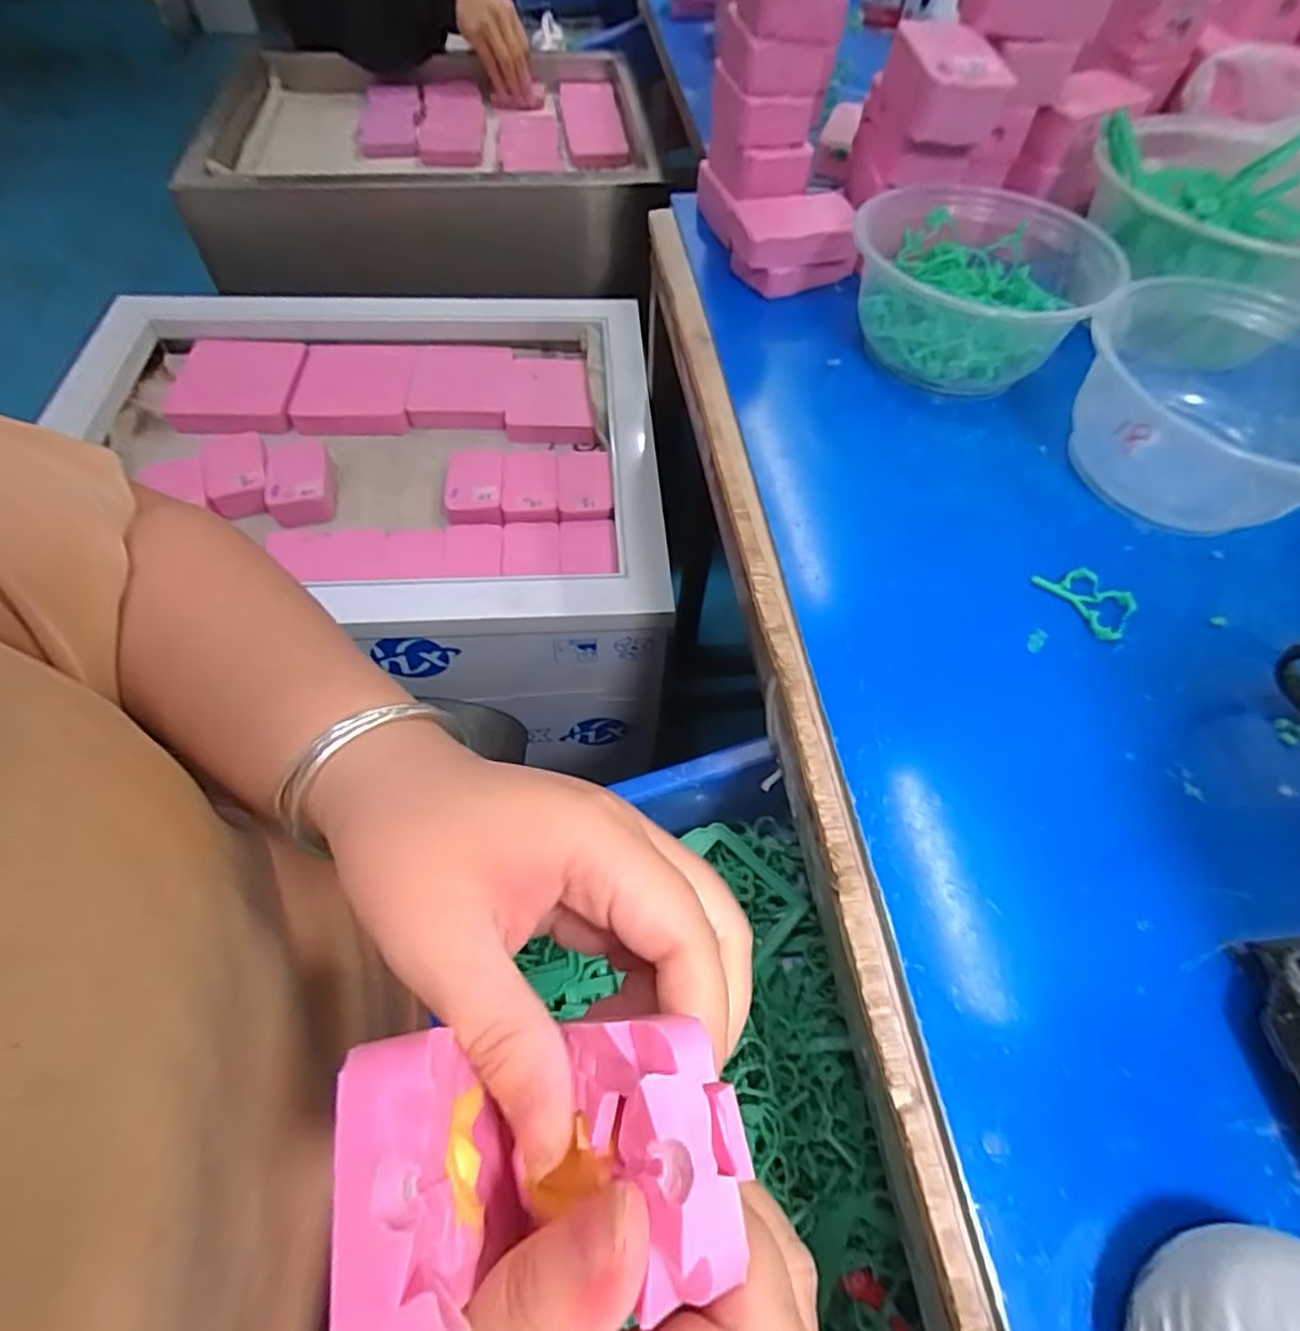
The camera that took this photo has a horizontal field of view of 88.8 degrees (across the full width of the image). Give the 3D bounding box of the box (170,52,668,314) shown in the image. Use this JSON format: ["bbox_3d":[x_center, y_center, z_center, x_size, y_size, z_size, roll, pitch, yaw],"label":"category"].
[{"bbox_3d":[-0.254,-0.614,0.815,0.489,0.113,0.378,-3,58,-5],"label":"box"}]

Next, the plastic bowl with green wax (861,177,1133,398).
[{"bbox_3d":[0.175,-0.202,0.368,0.130,0.062,0.119,12,57,6],"label":"plastic bowl with green wax"}]

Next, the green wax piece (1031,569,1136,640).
[{"bbox_3d":[0.192,-0.030,0.289,0.026,0.005,0.040,-26,61,-18],"label":"green wax piece"}]

